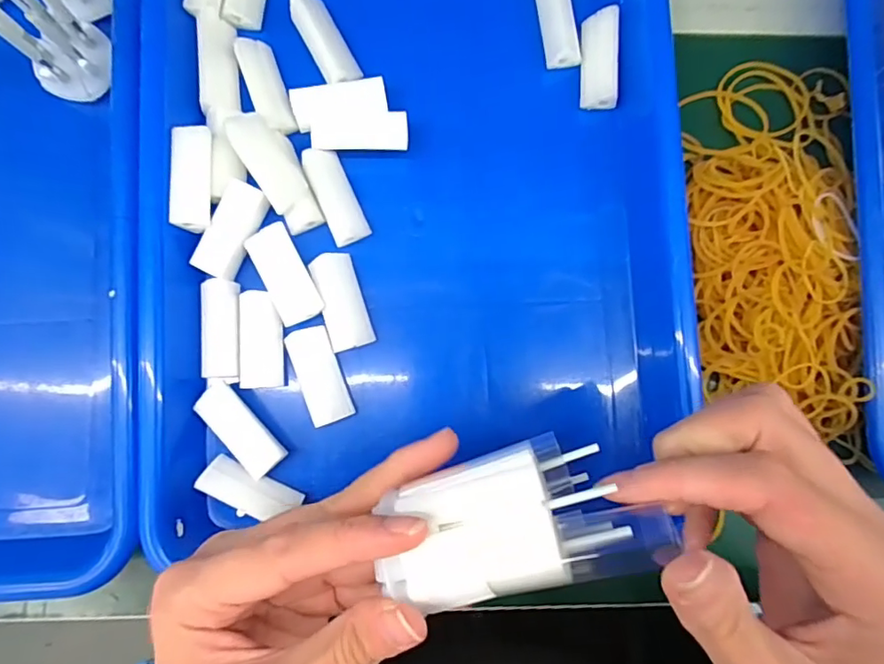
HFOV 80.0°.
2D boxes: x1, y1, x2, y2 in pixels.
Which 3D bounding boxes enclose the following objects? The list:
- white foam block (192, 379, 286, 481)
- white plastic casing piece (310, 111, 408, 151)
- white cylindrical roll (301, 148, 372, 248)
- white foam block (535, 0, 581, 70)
[{"bbox_3d":[-0.094,0.046,0.247,0.017,0.009,0.046,-41,90,-3],"label":"white foam block"},{"bbox_3d":[-0.039,-0.097,0.256,0.045,0.013,0.018,-4,88,-2],"label":"white plastic casing piece"},{"bbox_3d":[-0.051,-0.066,0.255,0.017,0.011,0.046,-23,89,-3],"label":"white cylindrical roll"},{"bbox_3d":[0.059,-0.159,0.266,0.018,0.010,0.048,-9,88,-2],"label":"white foam block"}]

